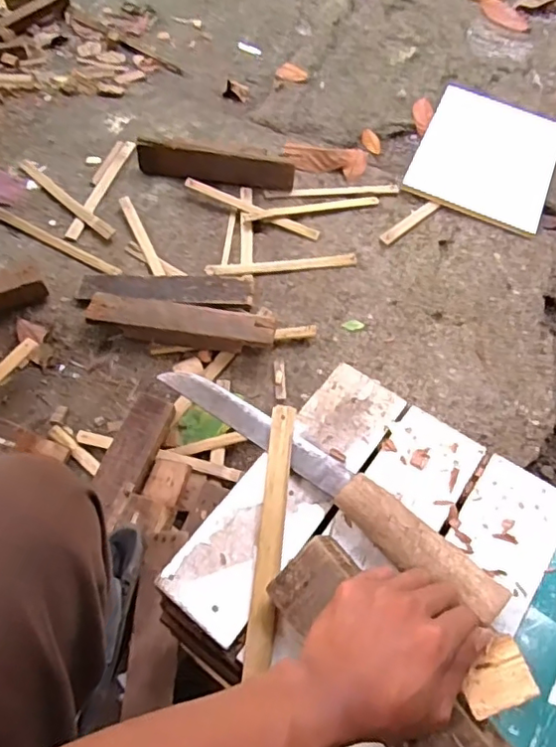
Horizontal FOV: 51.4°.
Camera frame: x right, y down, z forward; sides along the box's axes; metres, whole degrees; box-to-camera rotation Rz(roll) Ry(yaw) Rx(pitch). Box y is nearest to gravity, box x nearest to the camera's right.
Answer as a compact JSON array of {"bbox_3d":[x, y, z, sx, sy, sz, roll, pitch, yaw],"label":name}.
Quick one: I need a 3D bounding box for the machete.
[{"bbox_3d":[0.029,0.084,0.532,0.382,0.027,0.037,31,61,32],"label":"machete"}]

